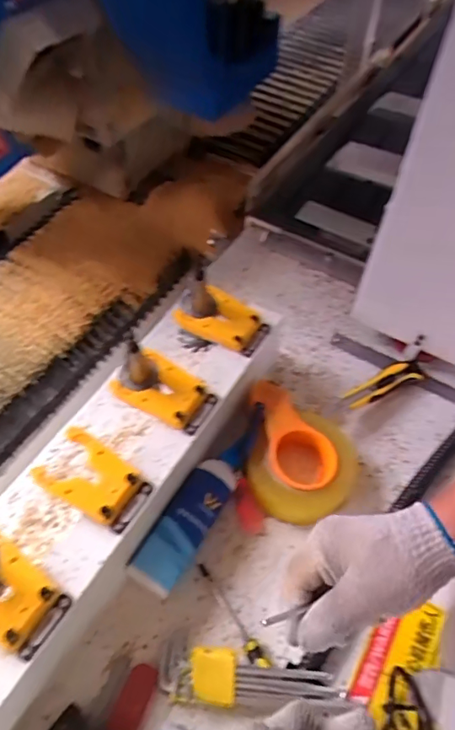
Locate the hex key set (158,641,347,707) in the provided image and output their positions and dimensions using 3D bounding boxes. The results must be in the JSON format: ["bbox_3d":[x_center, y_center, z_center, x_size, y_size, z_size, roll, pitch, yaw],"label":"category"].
[{"bbox_3d":[0.021,0.312,0.487,0.174,0.031,0.046,5,55,2],"label":"hex key set"}]

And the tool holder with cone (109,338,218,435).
[{"bbox_3d":[-0.073,0.018,0.547,0.114,0.077,0.069,26,58,15],"label":"tool holder with cone"}]

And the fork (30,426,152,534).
[{"bbox_3d":[-0.137,0.115,0.501,0.108,0.022,0.067,28,59,17],"label":"fork"}]

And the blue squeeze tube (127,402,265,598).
[{"bbox_3d":[-0.023,0.151,0.578,0.056,0.038,0.241,29,59,17],"label":"blue squeeze tube"}]

